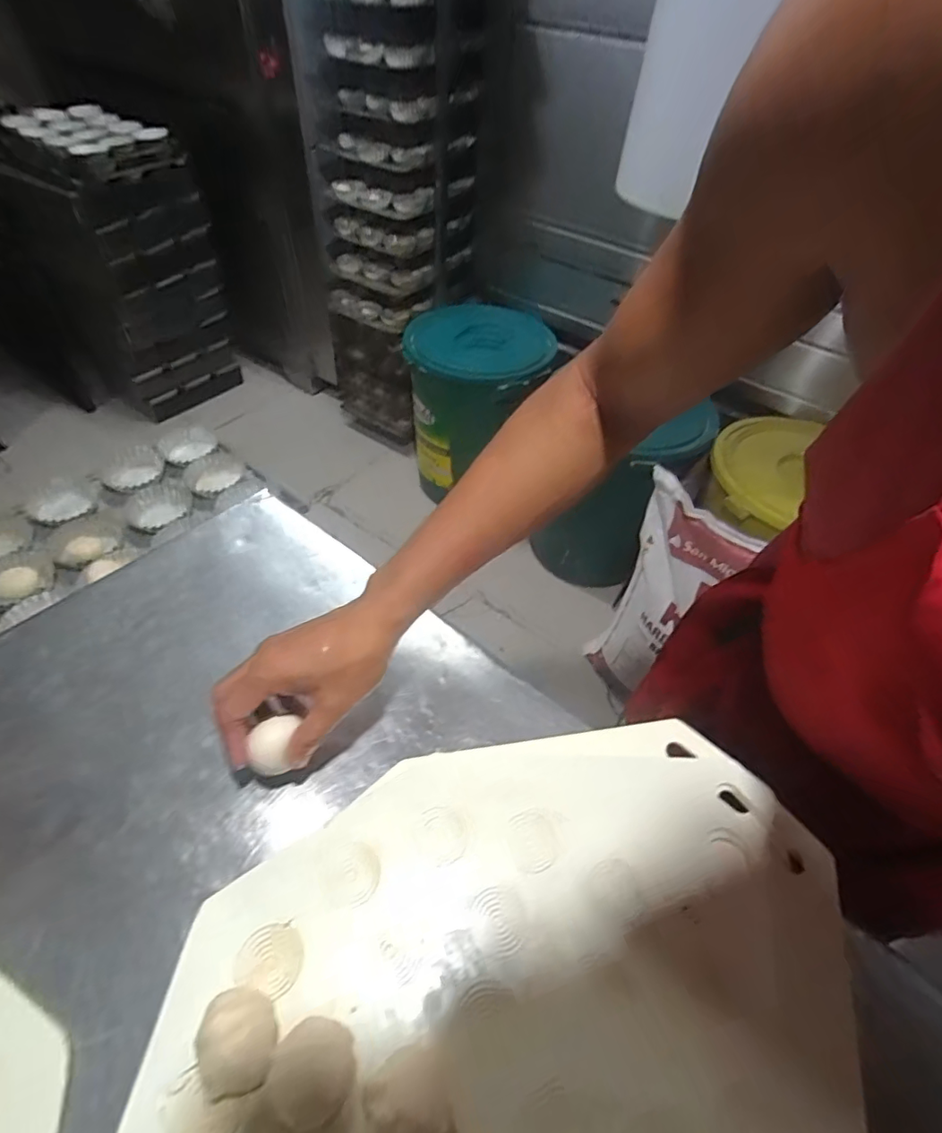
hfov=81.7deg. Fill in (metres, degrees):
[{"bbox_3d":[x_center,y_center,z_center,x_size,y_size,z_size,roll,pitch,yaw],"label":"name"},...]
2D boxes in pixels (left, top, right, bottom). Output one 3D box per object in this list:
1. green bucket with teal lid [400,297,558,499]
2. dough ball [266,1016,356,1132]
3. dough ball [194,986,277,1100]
[{"bbox_3d":[0.020,-0.518,1.733,0.405,0.446,0.399,1,48,-2],"label":"green bucket with teal lid"},{"bbox_3d":[-0.092,0.292,0.318,0.043,0.041,0.046,3,49,-3],"label":"dough ball"},{"bbox_3d":[-0.139,0.284,0.328,0.042,0.035,0.052,-19,53,-20],"label":"dough ball"}]

